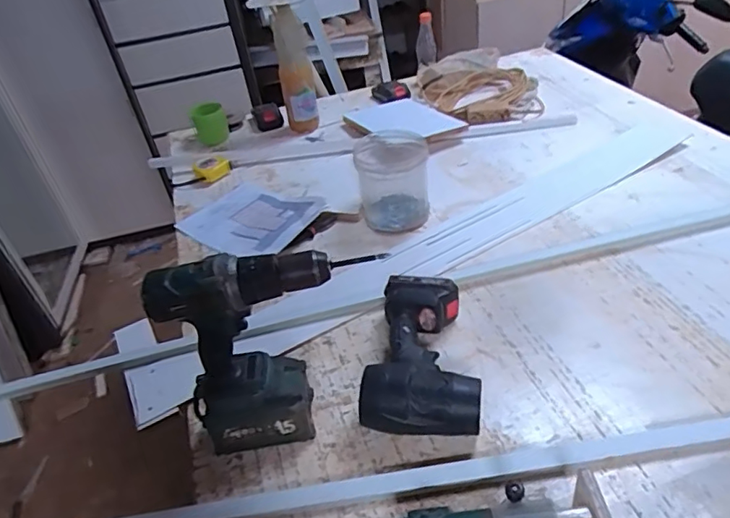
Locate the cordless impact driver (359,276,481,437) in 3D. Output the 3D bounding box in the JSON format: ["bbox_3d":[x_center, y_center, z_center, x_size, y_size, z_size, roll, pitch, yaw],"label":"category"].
[{"bbox_3d":[0.088,0.138,0.769,0.146,0.088,0.247,2,38,12],"label":"cordless impact driver"}]

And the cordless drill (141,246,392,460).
[{"bbox_3d":[-0.120,0.117,0.677,0.224,0.291,0.073,-10,37,-3],"label":"cordless drill"}]

